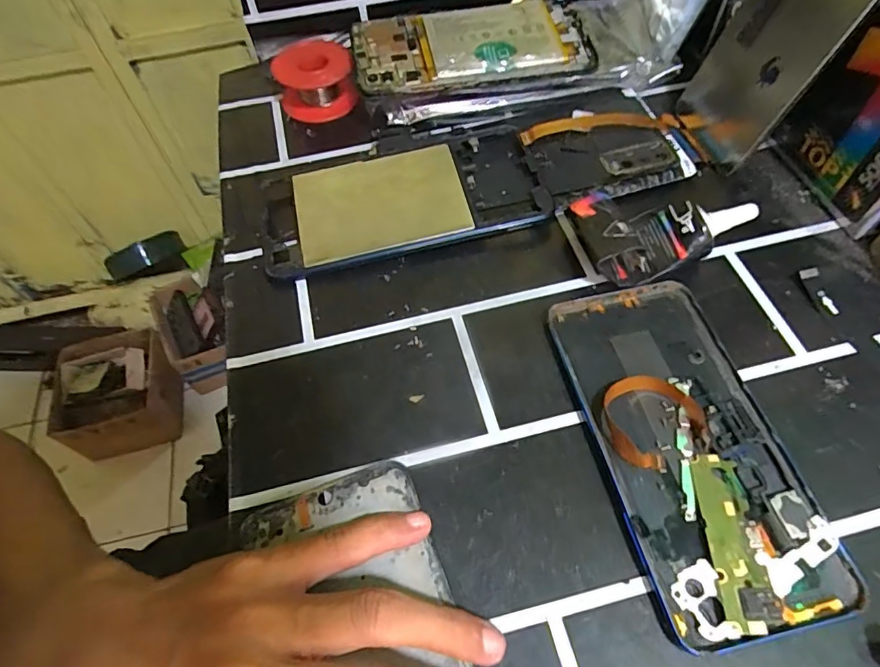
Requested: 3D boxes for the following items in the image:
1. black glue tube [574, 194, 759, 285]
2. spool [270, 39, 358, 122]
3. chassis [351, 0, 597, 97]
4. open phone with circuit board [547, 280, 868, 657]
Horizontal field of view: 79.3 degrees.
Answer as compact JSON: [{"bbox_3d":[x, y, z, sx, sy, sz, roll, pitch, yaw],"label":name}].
[{"bbox_3d":[0.115,-0.049,0.275,0.088,0.027,0.042,-3,58,3],"label":"black glue tube"},{"bbox_3d":[-0.087,-0.175,0.362,0.046,0.034,0.054,-26,59,-11],"label":"spool"},{"bbox_3d":[0.022,-0.186,0.338,0.149,0.014,0.067,-10,70,-5],"label":"chassis"},{"bbox_3d":[0.105,0.043,0.229,0.074,0.009,0.153,-13,58,-3],"label":"open phone with circuit board"}]

